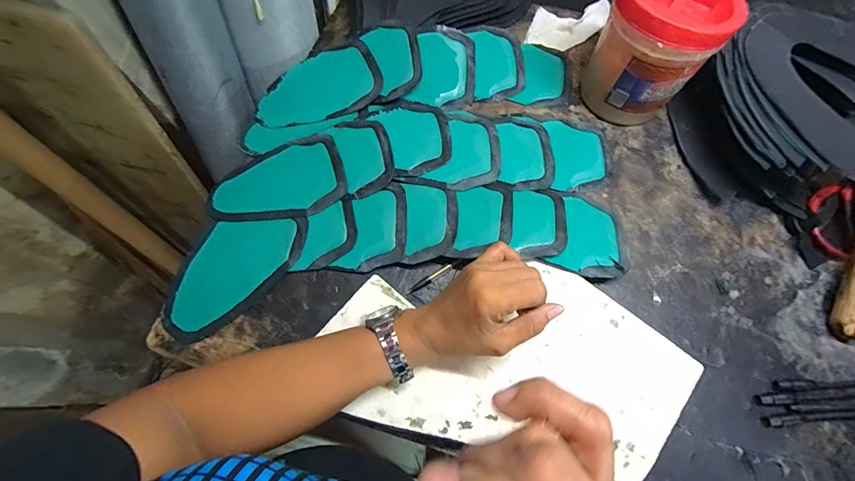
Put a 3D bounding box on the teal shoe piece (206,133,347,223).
[{"bbox_3d":[-0.176,-0.068,0.429,0.152,0.005,0.101,-17,69,-7],"label":"teal shoe piece"}]

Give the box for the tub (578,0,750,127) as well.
[{"bbox_3d":[0.252,-0.215,0.423,0.111,0.131,0.103,0,68,0],"label":"tub"}]

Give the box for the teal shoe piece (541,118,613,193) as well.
[{"bbox_3d":[0.187,-0.107,0.456,0.075,0.007,0.104,2,68,0],"label":"teal shoe piece"}]

